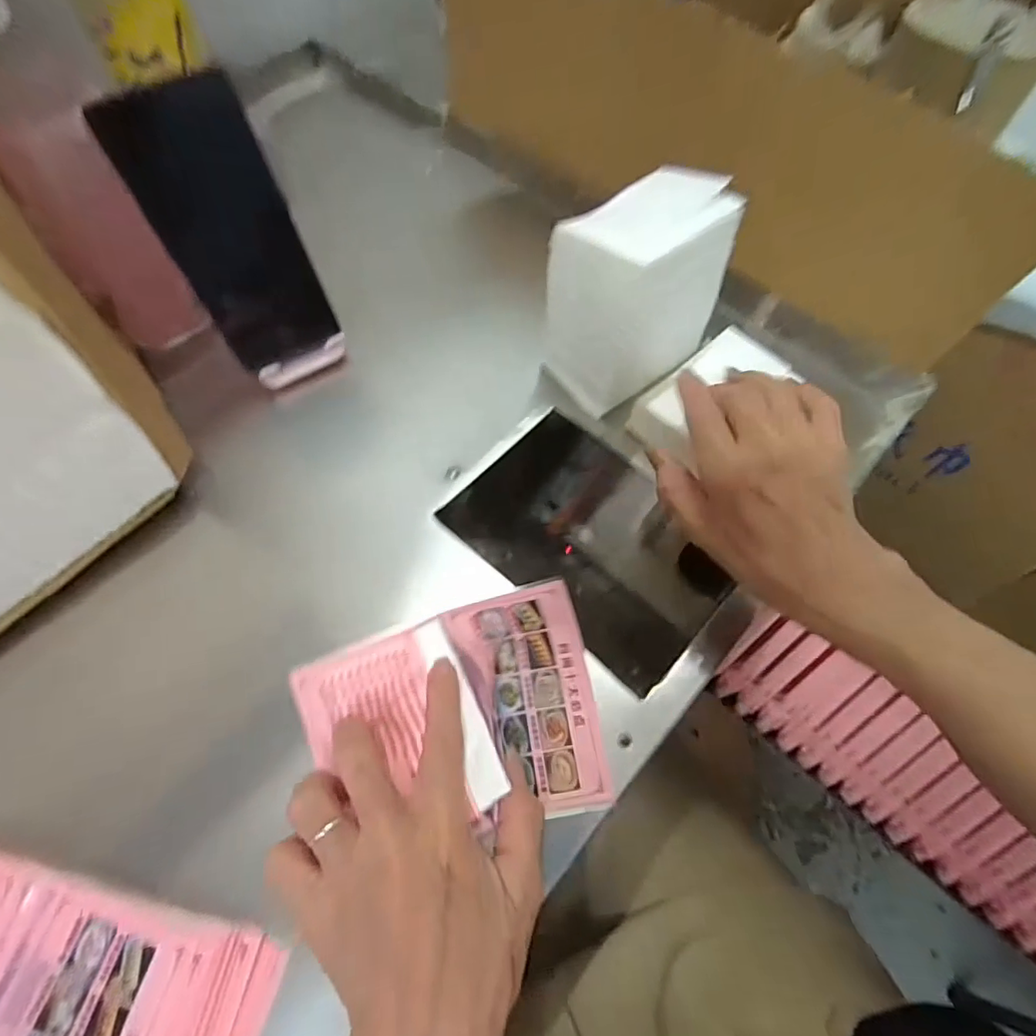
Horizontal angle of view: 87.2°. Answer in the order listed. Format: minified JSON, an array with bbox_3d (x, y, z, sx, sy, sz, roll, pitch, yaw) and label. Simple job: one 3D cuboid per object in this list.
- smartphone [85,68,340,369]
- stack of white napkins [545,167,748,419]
[{"bbox_3d":[-0.175,-0.173,0.342,0.074,0.159,0.008,-33,55,-16],"label":"smartphone"},{"bbox_3d":[0.080,-0.154,0.366,0.110,0.115,0.081,-39,69,-20],"label":"stack of white napkins"}]

